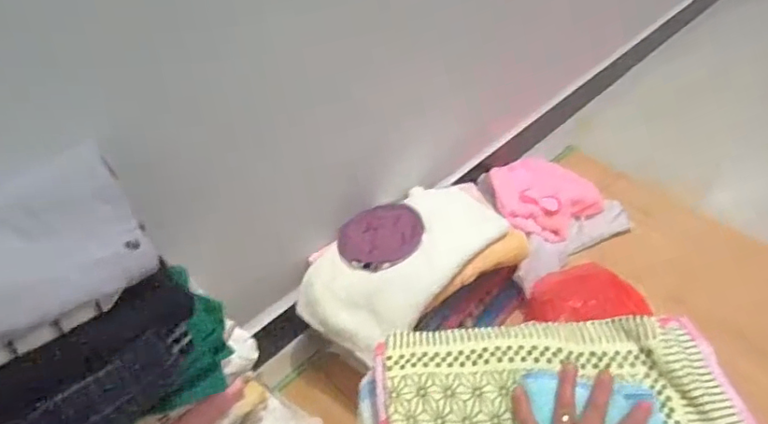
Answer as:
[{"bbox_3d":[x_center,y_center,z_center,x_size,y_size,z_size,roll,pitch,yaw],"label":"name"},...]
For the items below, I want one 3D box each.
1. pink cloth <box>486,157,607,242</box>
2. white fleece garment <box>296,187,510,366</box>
[{"bbox_3d":[0.335,-0.031,1.083,0.228,0.057,0.187,-7,48,-4],"label":"pink cloth"},{"bbox_3d":[0.033,0.067,0.846,0.190,0.068,0.346,33,57,28],"label":"white fleece garment"}]

